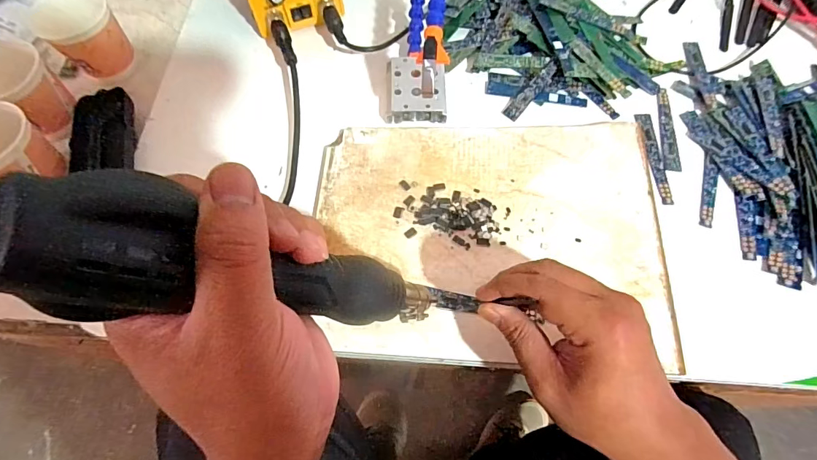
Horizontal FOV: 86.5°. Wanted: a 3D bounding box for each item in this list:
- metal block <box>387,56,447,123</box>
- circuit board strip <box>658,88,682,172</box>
[{"bbox_3d":[0.009,-0.138,0.430,0.056,0.021,0.065,2,66,2],"label":"metal block"},{"bbox_3d":[0.255,-0.101,0.427,0.014,0.004,0.096,7,66,4],"label":"circuit board strip"}]

